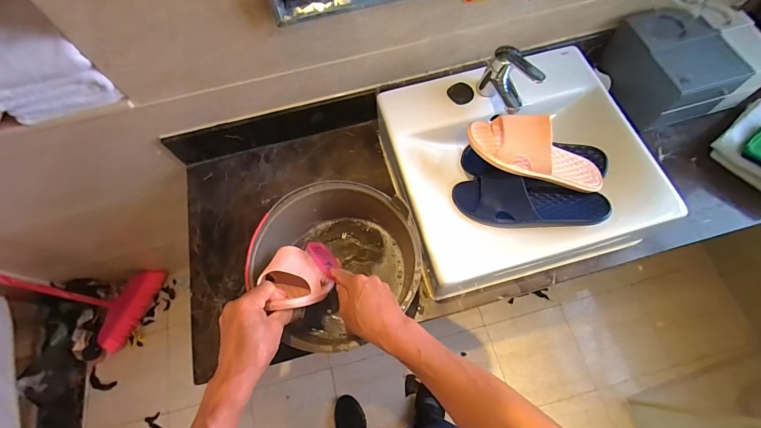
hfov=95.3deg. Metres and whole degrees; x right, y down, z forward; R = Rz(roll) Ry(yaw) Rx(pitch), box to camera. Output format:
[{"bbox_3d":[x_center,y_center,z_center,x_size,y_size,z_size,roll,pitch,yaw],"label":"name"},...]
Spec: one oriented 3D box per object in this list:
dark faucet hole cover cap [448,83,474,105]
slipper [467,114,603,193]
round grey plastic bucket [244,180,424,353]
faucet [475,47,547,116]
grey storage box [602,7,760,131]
[{"bbox_3d":[0.165,-0.247,0.710,0.044,0.004,0.048,-1,85,7],"label":"dark faucet hole cover cap"},{"bbox_3d":[0.278,-0.108,0.592,0.253,0.074,0.096,22,70,-1],"label":"slipper"},{"bbox_3d":[-0.074,0.105,0.640,0.276,0.171,0.275,-1,67,3],"label":"round grey plastic bucket"},{"bbox_3d":[0.238,-0.245,0.647,0.052,0.101,0.116,-25,68,-7],"label":"faucet"},{"bbox_3d":[0.611,-0.308,0.707,0.187,0.149,0.199,-16,67,-4],"label":"grey storage box"}]

